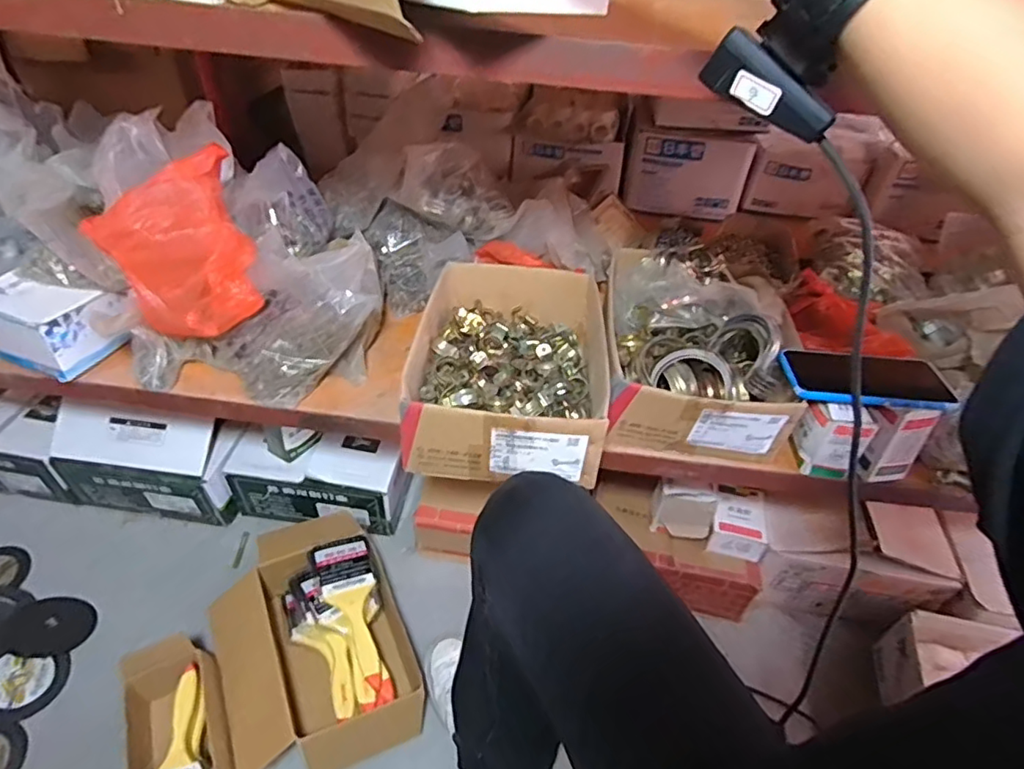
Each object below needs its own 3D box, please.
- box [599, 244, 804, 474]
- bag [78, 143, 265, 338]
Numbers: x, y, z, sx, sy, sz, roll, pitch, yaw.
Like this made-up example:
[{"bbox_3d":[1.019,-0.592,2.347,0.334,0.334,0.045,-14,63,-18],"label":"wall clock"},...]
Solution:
[{"bbox_3d":[0.229,-0.052,0.712,0.215,0.119,0.285,9,44,6],"label":"box"},{"bbox_3d":[-0.353,-0.131,0.615,0.150,0.168,0.091,-18,48,-21],"label":"bag"}]

